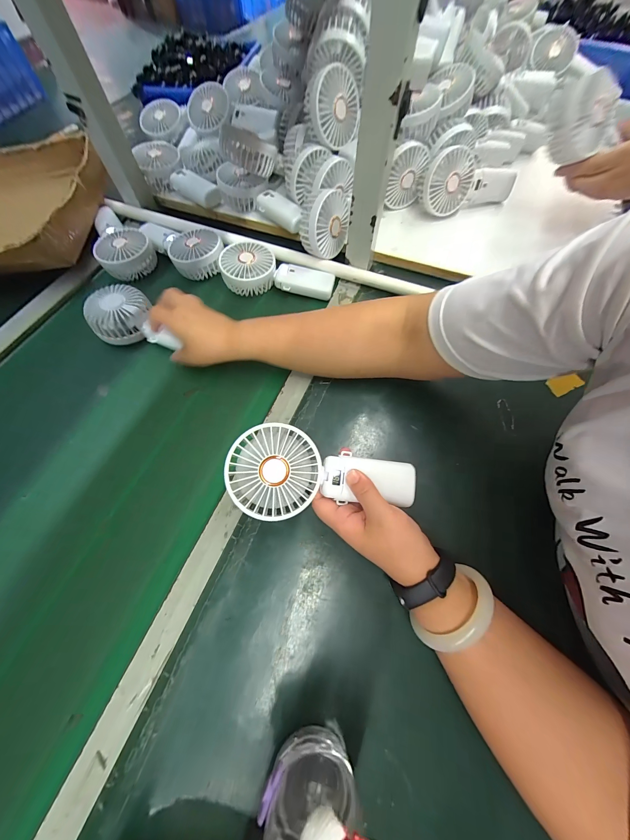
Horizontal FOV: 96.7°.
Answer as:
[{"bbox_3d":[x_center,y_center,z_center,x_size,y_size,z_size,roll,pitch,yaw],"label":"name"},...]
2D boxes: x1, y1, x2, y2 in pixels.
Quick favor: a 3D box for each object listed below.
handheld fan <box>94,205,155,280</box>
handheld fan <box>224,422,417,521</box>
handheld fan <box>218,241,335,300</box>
[{"bbox_3d":[-0.340,-0.319,0.491,0.085,0.045,0.178,-28,68,-11],"label":"handheld fan"},{"bbox_3d":[0.009,0.056,0.276,0.181,0.037,0.082,7,66,-10],"label":"handheld fan"},{"bbox_3d":[-0.058,-0.243,0.454,0.179,0.042,0.083,4,66,3],"label":"handheld fan"}]

